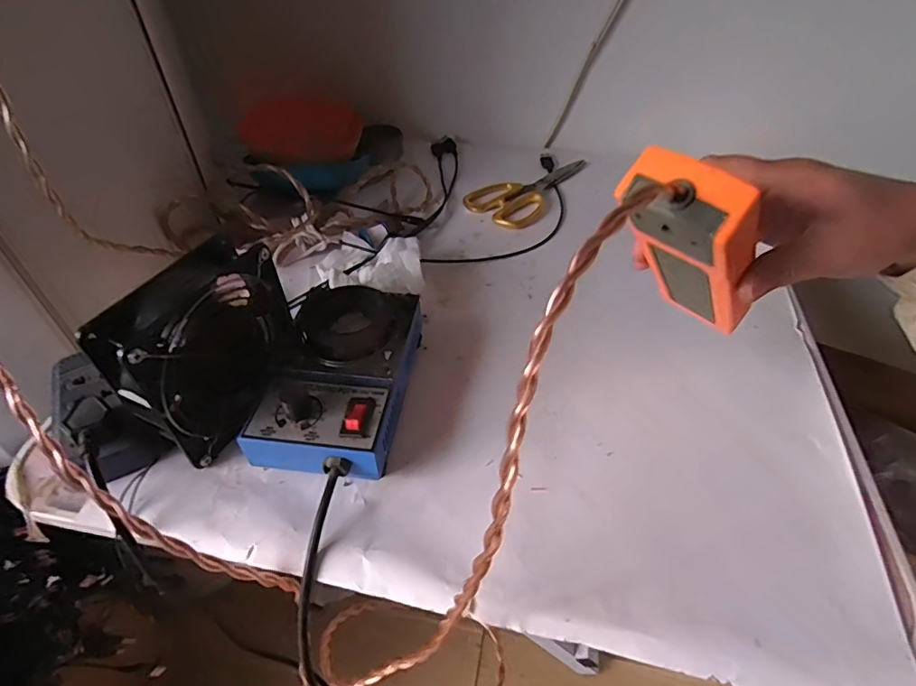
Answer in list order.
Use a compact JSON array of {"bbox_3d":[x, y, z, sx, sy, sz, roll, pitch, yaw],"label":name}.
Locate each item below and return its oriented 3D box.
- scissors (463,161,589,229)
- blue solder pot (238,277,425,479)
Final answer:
[{"bbox_3d":[0.088,-0.188,0.621,0.085,0.012,0.172,33,54,27],"label":"scissors"},{"bbox_3d":[-0.085,0.023,0.384,0.097,0.058,0.156,5,46,4],"label":"blue solder pot"}]

